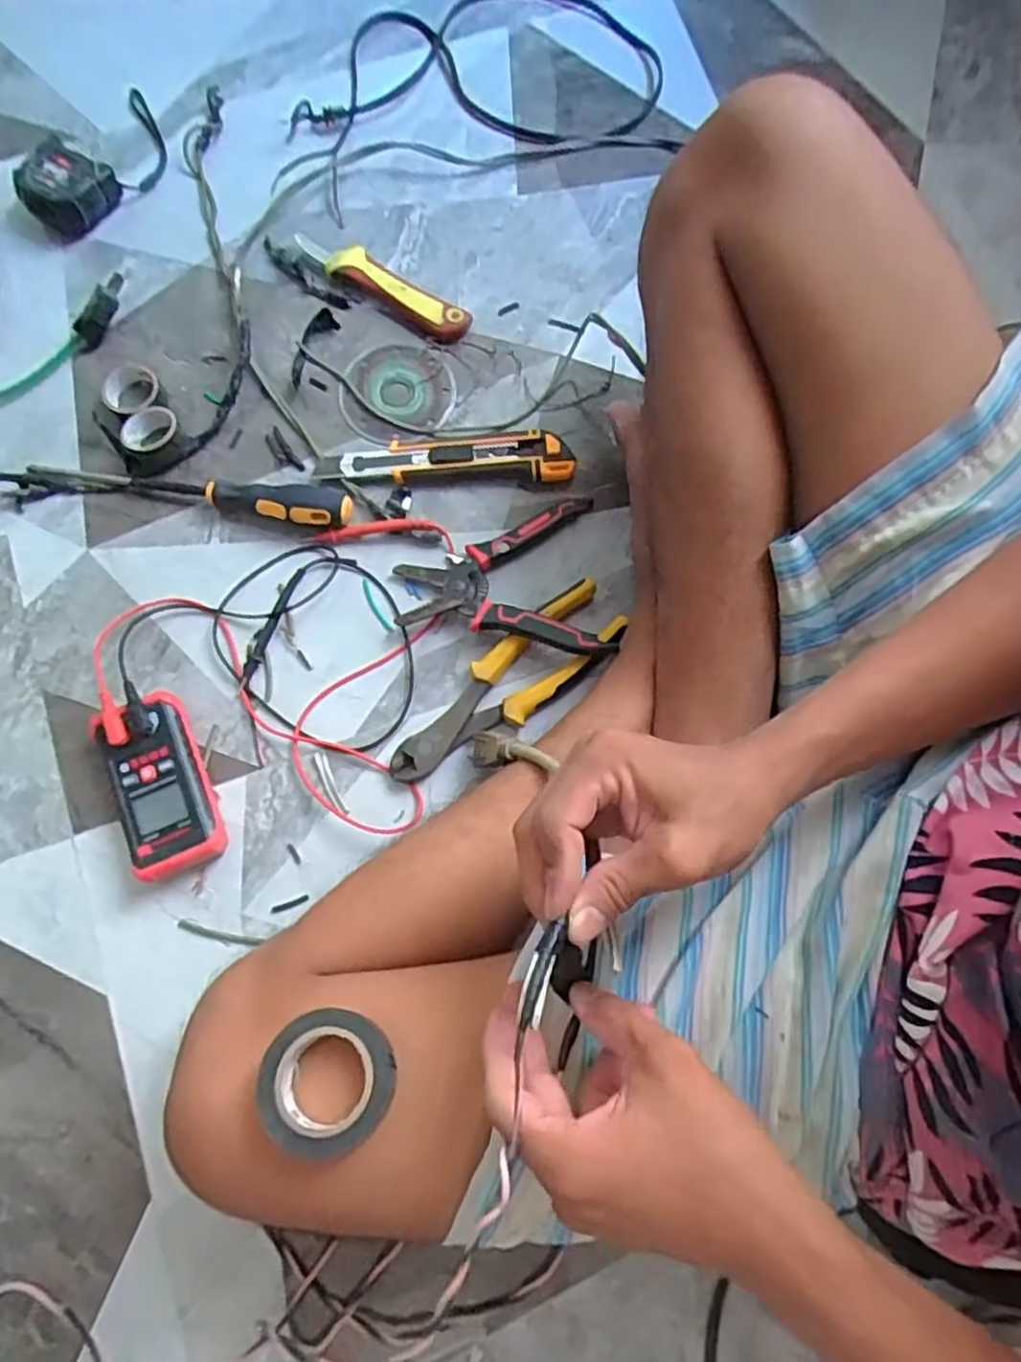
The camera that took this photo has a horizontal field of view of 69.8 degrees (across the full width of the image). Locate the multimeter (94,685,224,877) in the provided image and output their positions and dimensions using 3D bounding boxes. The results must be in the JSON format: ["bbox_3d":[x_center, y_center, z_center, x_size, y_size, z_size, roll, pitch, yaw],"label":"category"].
[{"bbox_3d":[-0.239,0.071,0.502,0.058,0.035,0.119,-22,78,-5],"label":"multimeter"}]

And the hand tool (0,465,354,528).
[{"bbox_3d":[-0.261,-0.143,0.557,0.280,0.026,0.035,5,77,1],"label":"hand tool"}]

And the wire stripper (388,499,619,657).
[{"bbox_3d":[-0.007,-0.069,0.536,0.151,0.033,0.127,-10,77,-2],"label":"wire stripper"}]

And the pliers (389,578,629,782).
[{"bbox_3d":[-0.004,0.004,0.523,0.193,0.022,0.054,-39,80,-9],"label":"pliers"}]

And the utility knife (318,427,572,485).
[{"bbox_3d":[-0.050,-0.176,0.567,0.193,0.017,0.043,-1,77,0],"label":"utility knife"}]

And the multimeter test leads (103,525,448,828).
[{"bbox_3d":[-0.176,-0.018,0.522,0.241,0.033,0.225,5,77,1],"label":"multimeter test leads"}]

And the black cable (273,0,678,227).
[{"bbox_3d":[-0.045,-0.515,0.631,0.341,0.035,0.185,-16,77,-4],"label":"black cable"}]

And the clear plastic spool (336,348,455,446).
[{"bbox_3d":[-0.093,-0.236,0.593,0.090,0.009,0.086,0,77,0],"label":"clear plastic spool"}]

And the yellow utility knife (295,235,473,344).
[{"bbox_3d":[-0.105,-0.328,0.604,0.156,0.022,0.033,32,79,7],"label":"yellow utility knife"}]

